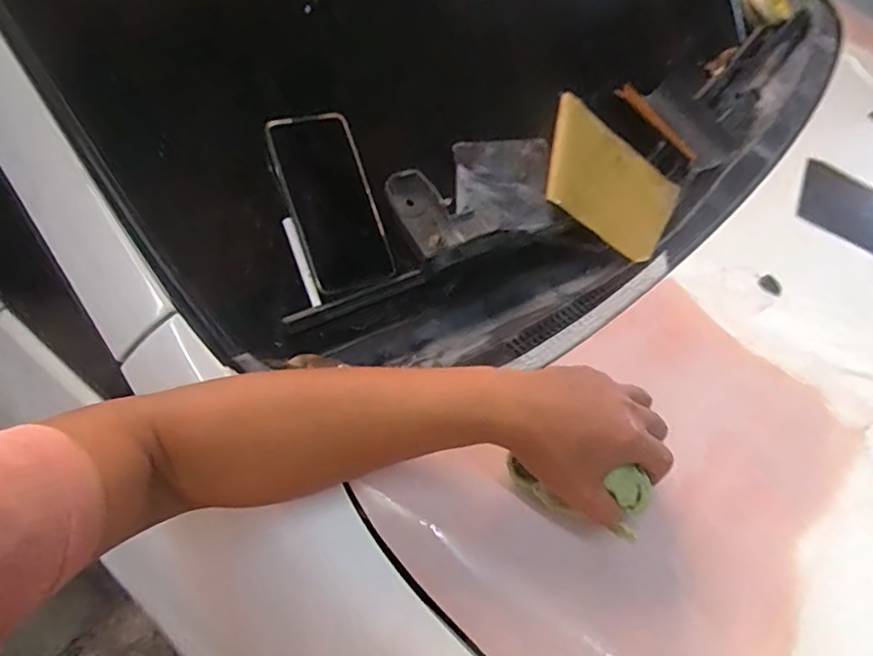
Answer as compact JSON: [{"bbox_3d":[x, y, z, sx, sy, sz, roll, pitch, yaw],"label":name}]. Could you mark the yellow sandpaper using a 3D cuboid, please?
[{"bbox_3d":[0.197,-0.169,0.686,0.167,0.011,0.149,32,61,-11],"label":"yellow sandpaper"}]

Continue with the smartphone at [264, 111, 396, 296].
[{"bbox_3d":[-0.097,-0.117,0.547,0.082,0.015,0.165,-18,87,-24],"label":"smartphone"}]

